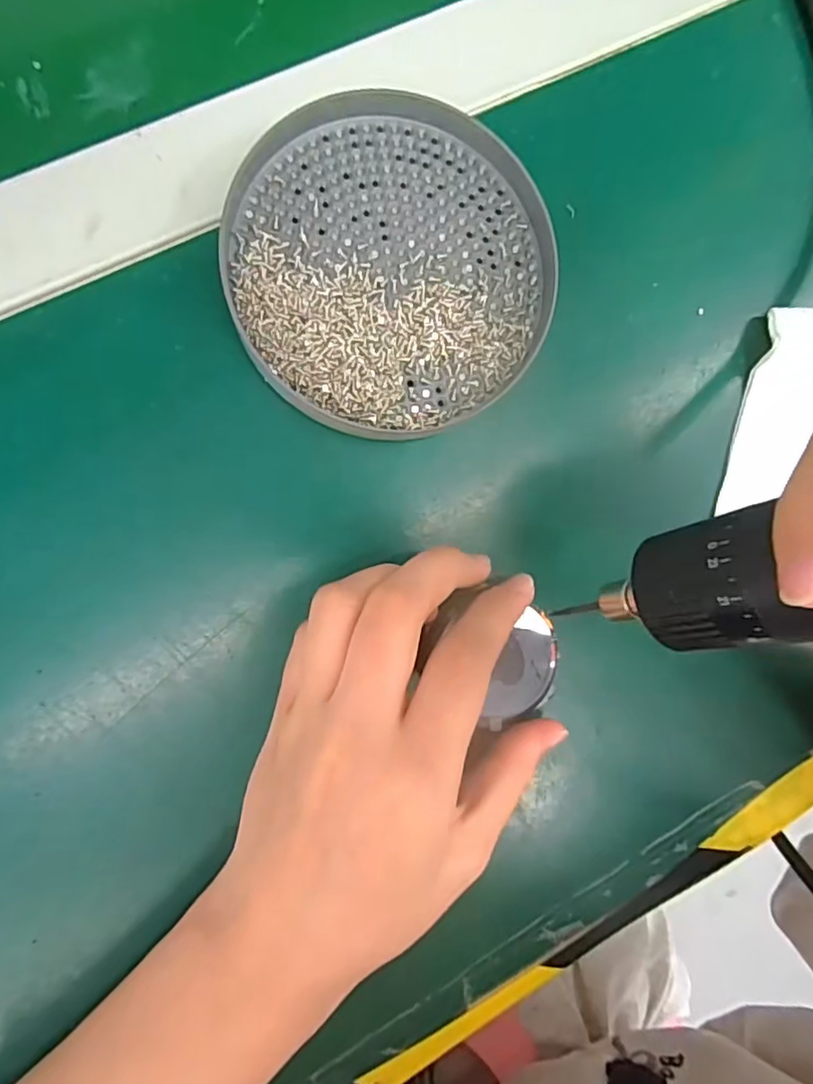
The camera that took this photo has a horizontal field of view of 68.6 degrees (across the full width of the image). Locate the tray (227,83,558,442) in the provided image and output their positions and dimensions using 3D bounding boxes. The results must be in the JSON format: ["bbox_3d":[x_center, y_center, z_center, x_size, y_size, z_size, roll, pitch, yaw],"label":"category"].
[{"bbox_3d":[-0.004,-0.097,0.214,0.113,0.013,0.117,0,89,-9],"label":"tray"}]

